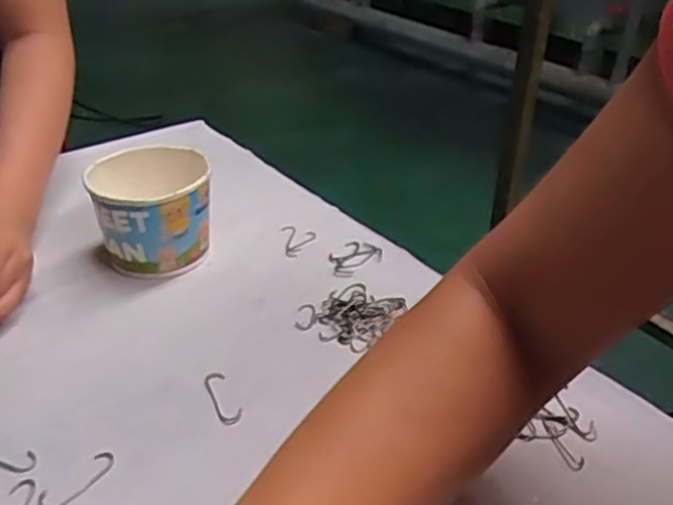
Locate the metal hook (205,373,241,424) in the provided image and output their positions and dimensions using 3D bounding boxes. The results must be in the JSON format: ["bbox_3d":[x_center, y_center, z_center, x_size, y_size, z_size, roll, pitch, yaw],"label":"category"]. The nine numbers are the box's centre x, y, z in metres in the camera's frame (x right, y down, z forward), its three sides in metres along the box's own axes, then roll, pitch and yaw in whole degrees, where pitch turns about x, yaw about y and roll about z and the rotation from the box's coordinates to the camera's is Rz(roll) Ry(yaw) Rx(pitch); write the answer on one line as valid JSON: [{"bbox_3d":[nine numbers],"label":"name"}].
[{"bbox_3d":[-0.071,0.090,0.422,0.014,0.005,0.046,-14,36,-22],"label":"metal hook"}]

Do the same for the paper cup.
[{"bbox_3d":[-0.143,-0.032,0.532,0.085,0.078,0.079,1,33,-1],"label":"paper cup"}]

